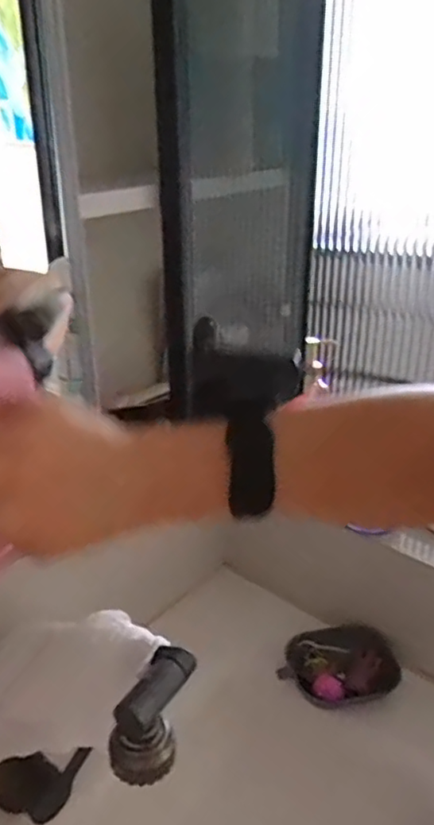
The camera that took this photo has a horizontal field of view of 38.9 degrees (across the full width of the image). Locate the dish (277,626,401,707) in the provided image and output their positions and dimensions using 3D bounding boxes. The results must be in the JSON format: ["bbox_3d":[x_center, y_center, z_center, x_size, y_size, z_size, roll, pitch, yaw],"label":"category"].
[{"bbox_3d":[0.139,0.292,0.709,0.135,0.033,0.093,-1,26,-2],"label":"dish"}]

